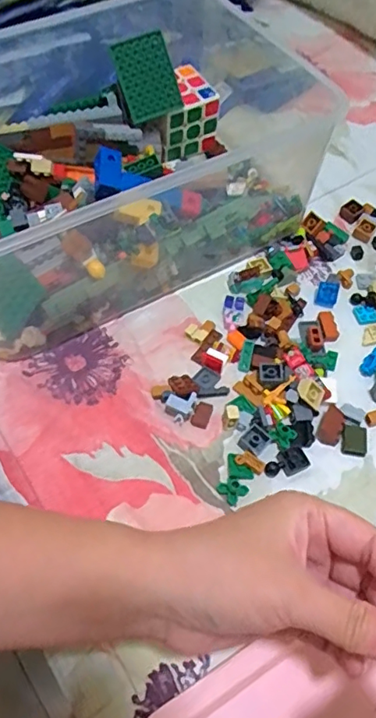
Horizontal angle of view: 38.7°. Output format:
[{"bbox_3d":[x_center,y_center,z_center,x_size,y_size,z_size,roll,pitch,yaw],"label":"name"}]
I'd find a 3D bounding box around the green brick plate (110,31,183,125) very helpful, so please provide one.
[{"bbox_3d":[-0.036,-0.244,0.466,0.048,0.064,0.009,-23,24,-4],"label":"green brick plate"}]

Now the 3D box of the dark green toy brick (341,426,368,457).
[{"bbox_3d":[0.112,0.054,0.359,0.017,0.004,0.022,9,58,6],"label":"dark green toy brick"}]

